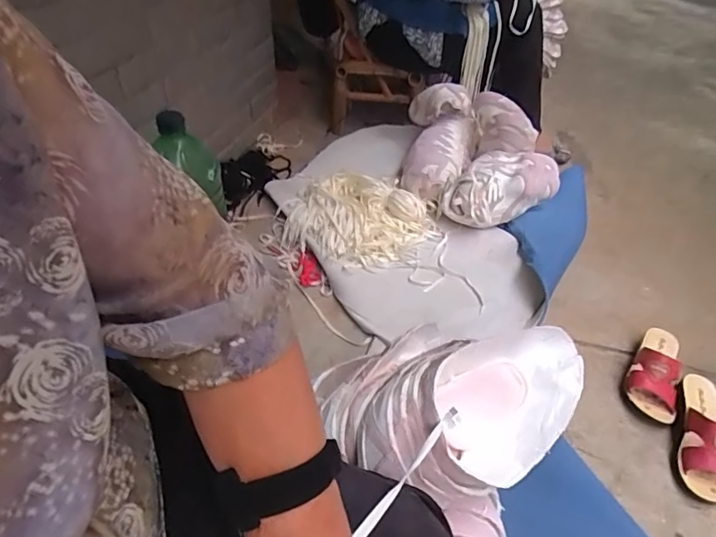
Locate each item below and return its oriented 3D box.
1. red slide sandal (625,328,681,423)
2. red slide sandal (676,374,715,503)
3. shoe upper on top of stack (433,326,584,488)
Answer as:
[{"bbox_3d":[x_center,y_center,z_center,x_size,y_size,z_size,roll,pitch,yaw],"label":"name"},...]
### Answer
[{"bbox_3d":[0.565,0.186,0.926,0.091,0.071,0.201,28,46,23],"label":"red slide sandal"},{"bbox_3d":[0.583,0.274,0.829,0.076,0.079,0.210,17,43,13],"label":"red slide sandal"},{"bbox_3d":[0.176,0.144,0.569,0.208,0.075,0.143,-41,73,-8],"label":"shoe upper on top of stack"}]

